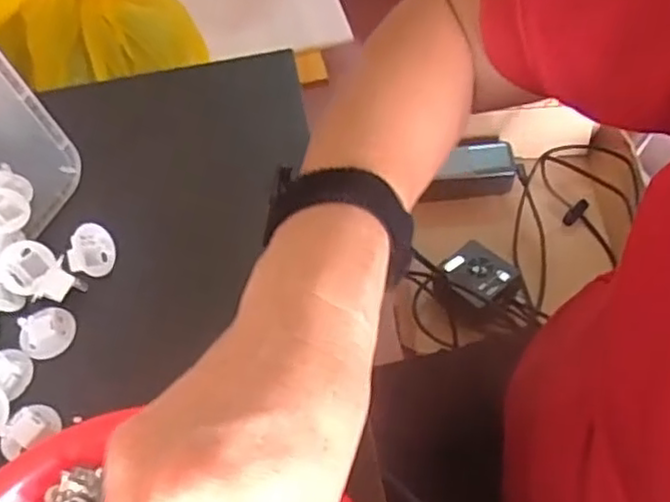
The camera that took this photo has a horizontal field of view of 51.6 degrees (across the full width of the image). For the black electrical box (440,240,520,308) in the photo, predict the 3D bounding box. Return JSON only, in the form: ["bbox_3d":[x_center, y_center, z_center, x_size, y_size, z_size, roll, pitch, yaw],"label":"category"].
[{"bbox_3d":[0.168,0.029,0.821,0.067,0.022,0.079,-40,64,-19],"label":"black electrical box"}]

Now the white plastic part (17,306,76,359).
[{"bbox_3d":[-0.173,0.046,0.414,0.027,0.021,0.031,14,60,11],"label":"white plastic part"}]

